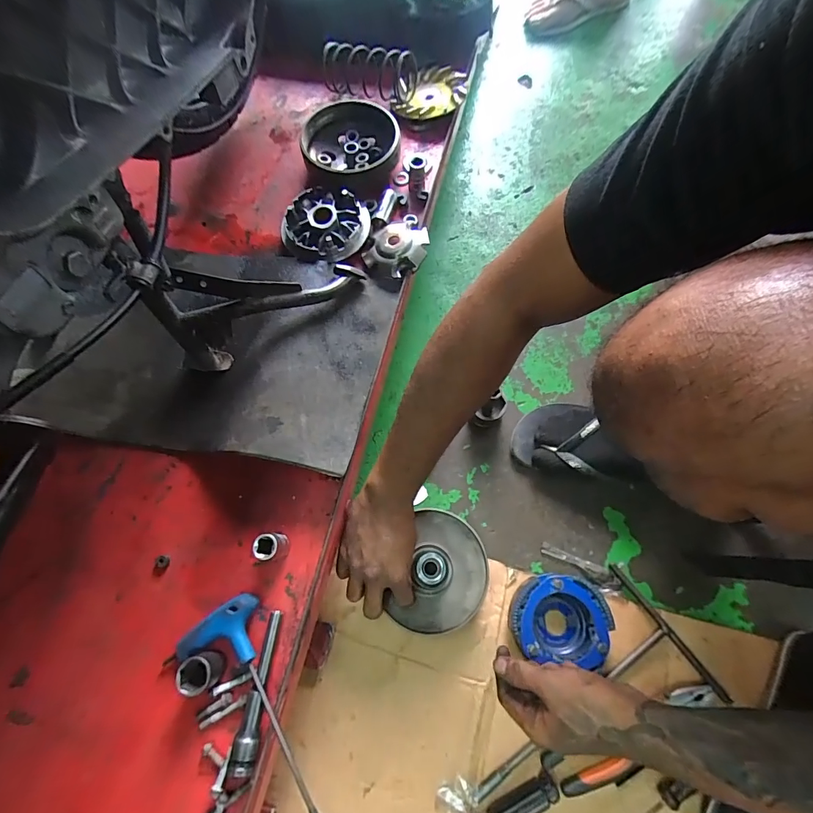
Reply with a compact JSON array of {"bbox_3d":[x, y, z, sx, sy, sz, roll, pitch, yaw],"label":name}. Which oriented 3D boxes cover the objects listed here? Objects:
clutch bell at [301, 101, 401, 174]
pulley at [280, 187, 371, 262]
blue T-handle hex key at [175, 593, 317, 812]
[{"bbox_3d":[-0.076,-0.359,0.565,0.127,0.048,0.122,-1,70,2],"label":"clutch bell"},{"bbox_3d":[-0.107,-0.233,0.528,0.108,0.033,0.101,-1,70,2],"label":"pulley"},{"bbox_3d":[-0.135,0.275,0.350,0.080,0.028,0.200,-28,72,-8],"label":"blue T-handle hex key"}]

